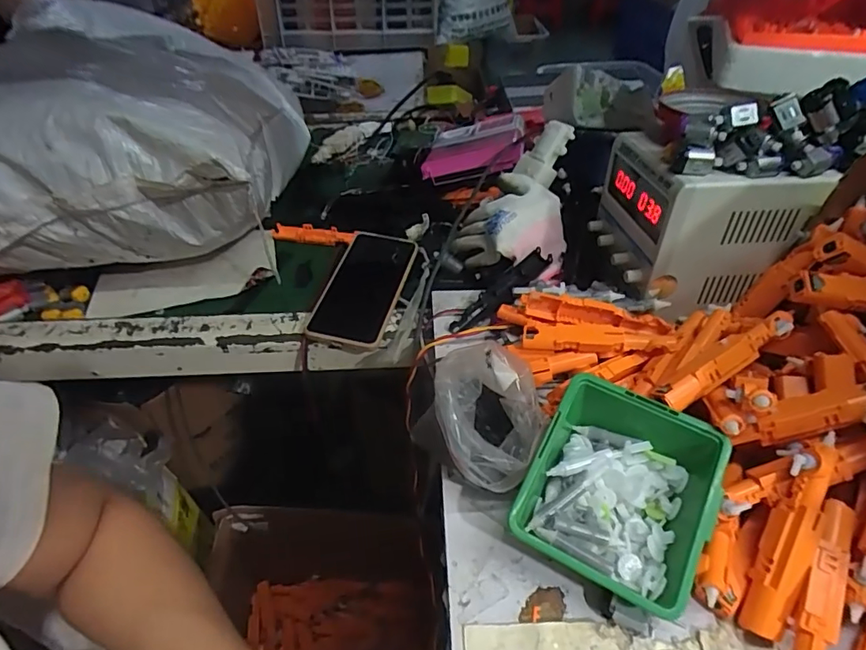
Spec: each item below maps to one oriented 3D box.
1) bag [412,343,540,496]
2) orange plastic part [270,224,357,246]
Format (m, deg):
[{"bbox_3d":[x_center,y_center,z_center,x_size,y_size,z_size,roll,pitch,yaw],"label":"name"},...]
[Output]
[{"bbox_3d":[0.036,0.070,0.383,0.096,0.079,0.086,28,52,25],"label":"bag"},{"bbox_3d":[-0.155,-0.119,0.668,0.112,0.018,0.024,8,44,10],"label":"orange plastic part"}]

